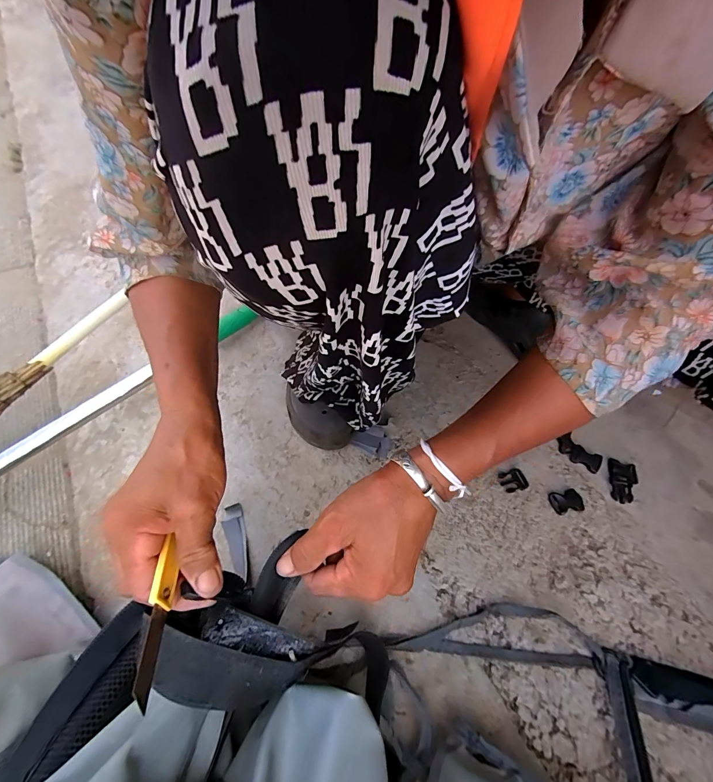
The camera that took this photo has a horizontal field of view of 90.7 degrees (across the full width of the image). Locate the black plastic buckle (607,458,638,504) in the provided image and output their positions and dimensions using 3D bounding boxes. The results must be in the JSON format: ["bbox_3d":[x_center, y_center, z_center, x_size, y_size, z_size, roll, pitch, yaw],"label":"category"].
[{"bbox_3d":[0.339,0.113,0.452,0.037,0.012,0.060,25,58,12],"label":"black plastic buckle"}]

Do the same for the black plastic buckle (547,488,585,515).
[{"bbox_3d":[0.256,0.133,0.428,0.038,0.012,0.027,-9,57,-10],"label":"black plastic buckle"}]

